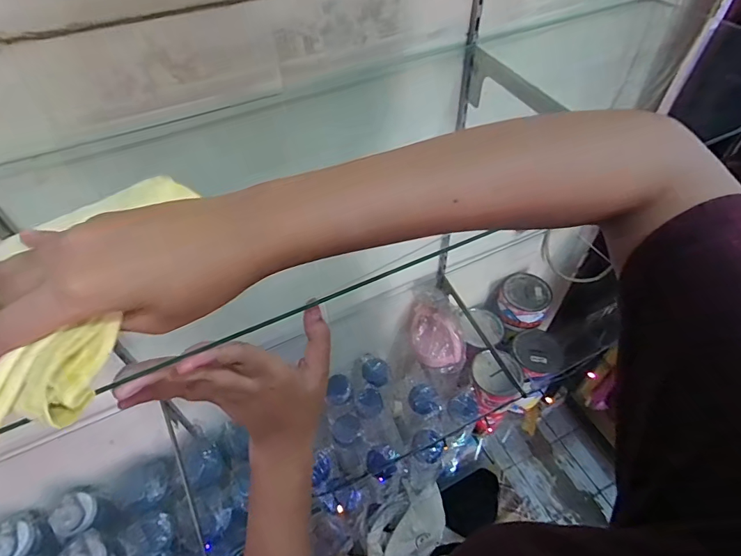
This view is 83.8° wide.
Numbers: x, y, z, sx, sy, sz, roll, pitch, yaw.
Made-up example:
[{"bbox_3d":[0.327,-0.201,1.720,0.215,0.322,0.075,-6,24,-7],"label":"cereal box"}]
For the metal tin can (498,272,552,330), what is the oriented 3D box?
[{"bbox_3d":[0.327,0.051,0.885,0.098,0.062,0.101,-1,50,1],"label":"metal tin can"}]

